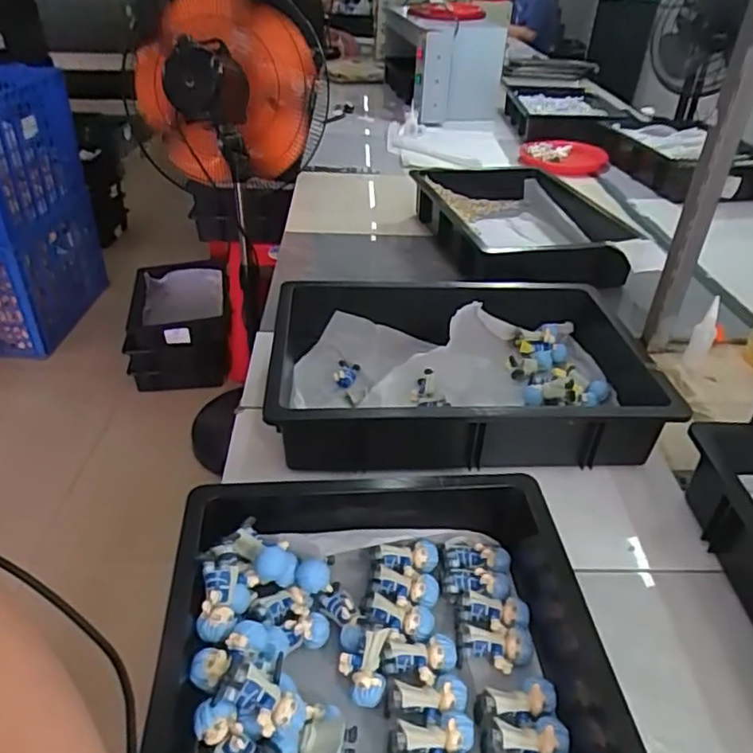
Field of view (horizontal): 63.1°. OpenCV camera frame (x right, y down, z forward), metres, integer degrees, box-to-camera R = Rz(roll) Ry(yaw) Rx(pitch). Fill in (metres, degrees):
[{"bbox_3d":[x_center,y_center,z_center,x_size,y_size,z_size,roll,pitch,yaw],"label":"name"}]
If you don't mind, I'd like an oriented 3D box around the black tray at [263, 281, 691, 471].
[{"bbox_3d":[0.118,-0.012,0.773,0.472,0.104,0.320,-1,36,-4],"label":"black tray"}]

